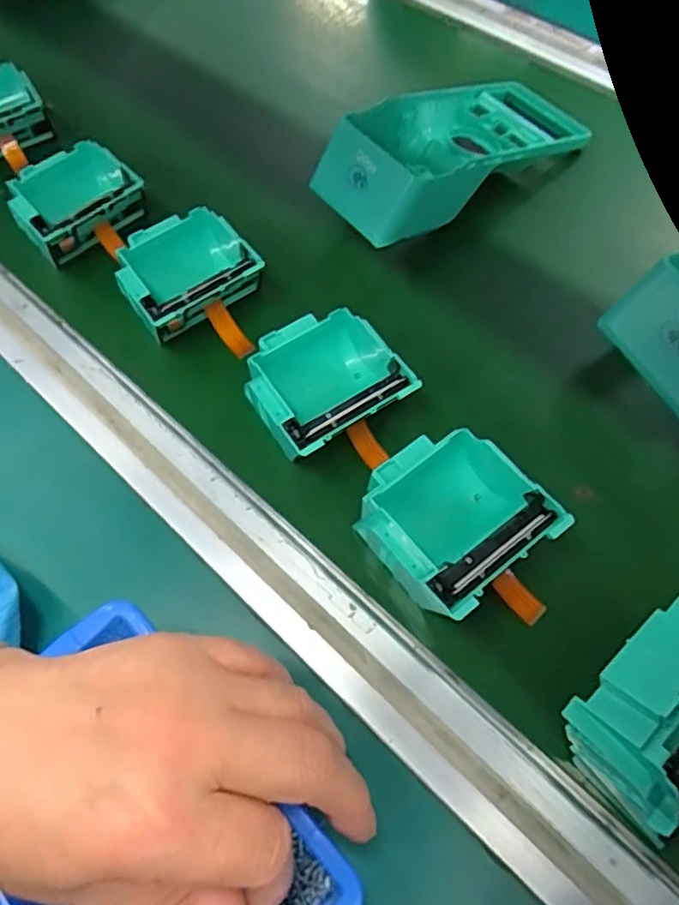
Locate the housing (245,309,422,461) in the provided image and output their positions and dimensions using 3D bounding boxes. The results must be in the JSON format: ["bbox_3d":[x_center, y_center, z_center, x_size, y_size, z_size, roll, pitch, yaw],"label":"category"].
[{"bbox_3d":[-0.008,-0.038,0.346,0.081,0.036,0.079,-29,64,-11],"label":"housing"}]

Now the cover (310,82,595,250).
[{"bbox_3d":[0.076,-0.203,0.424,0.192,0.057,0.088,-33,65,-13],"label":"cover"}]

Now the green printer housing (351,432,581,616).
[{"bbox_3d":[0.055,0.032,0.309,0.081,0.040,0.077,-35,66,-14],"label":"green printer housing"}]

